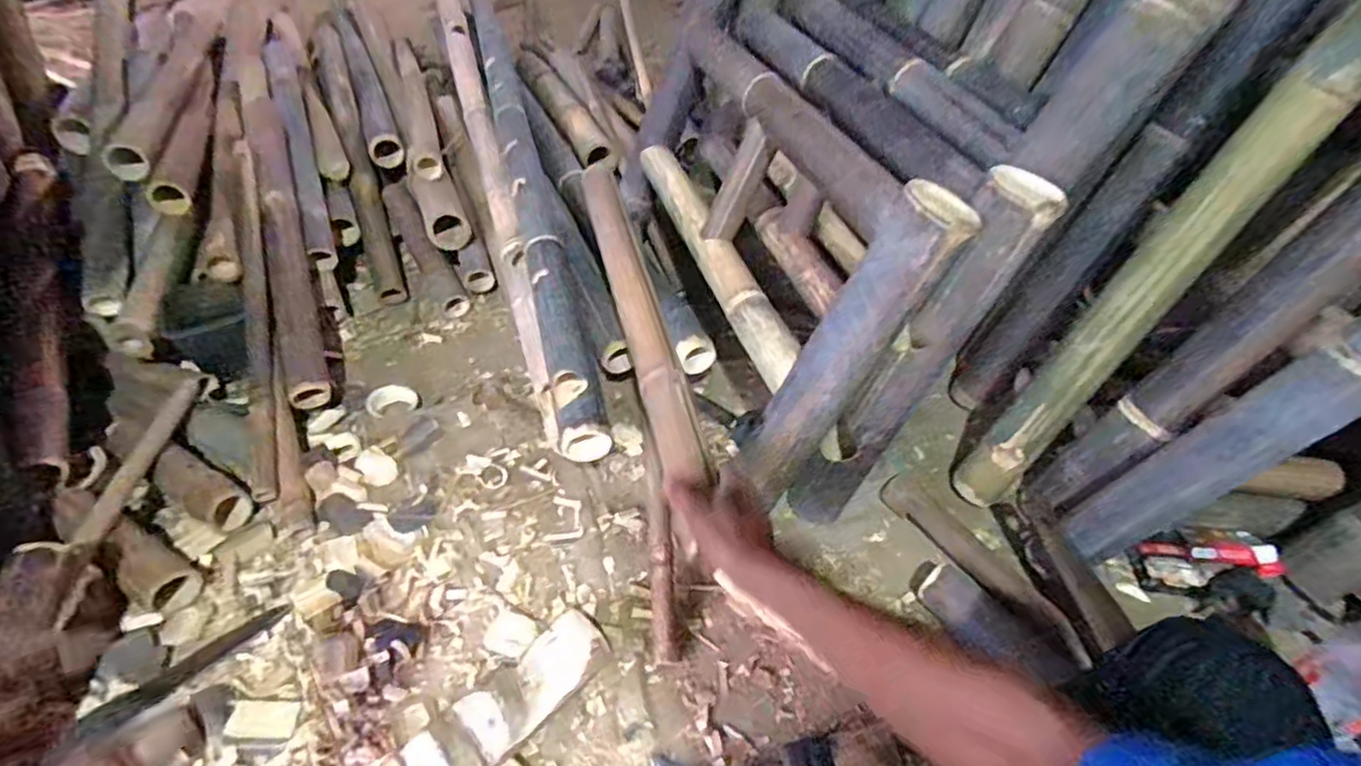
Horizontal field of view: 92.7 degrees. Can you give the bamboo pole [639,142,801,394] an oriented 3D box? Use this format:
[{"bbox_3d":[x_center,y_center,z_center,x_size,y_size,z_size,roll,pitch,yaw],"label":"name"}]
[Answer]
[{"bbox_3d":[0.042,-0.197,0.930,0.050,0.058,0.545,-11,45,-15],"label":"bamboo pole"}]

